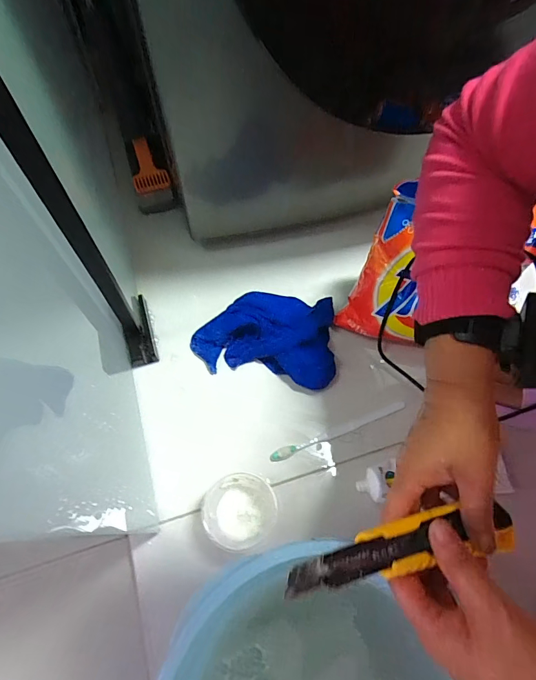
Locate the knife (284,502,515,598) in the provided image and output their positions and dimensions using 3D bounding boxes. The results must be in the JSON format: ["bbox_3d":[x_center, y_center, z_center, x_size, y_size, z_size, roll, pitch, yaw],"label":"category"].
[{"bbox_3d":[0.096,0.137,0.264,0.179,0.013,0.034,-3,63,-21],"label":"knife"}]

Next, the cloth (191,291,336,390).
[{"bbox_3d":[-0.007,-0.006,0.525,0.185,0.044,0.127,4,60,4],"label":"cloth"}]

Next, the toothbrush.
[{"bbox_3d":[0.088,0.111,0.487,0.181,0.013,0.013,-20,61,-10],"label":"toothbrush"}]

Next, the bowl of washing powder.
[{"bbox_3d":[-0.030,0.186,0.434,0.077,0.043,0.077,-1,60,1],"label":"bowl of washing powder"}]

